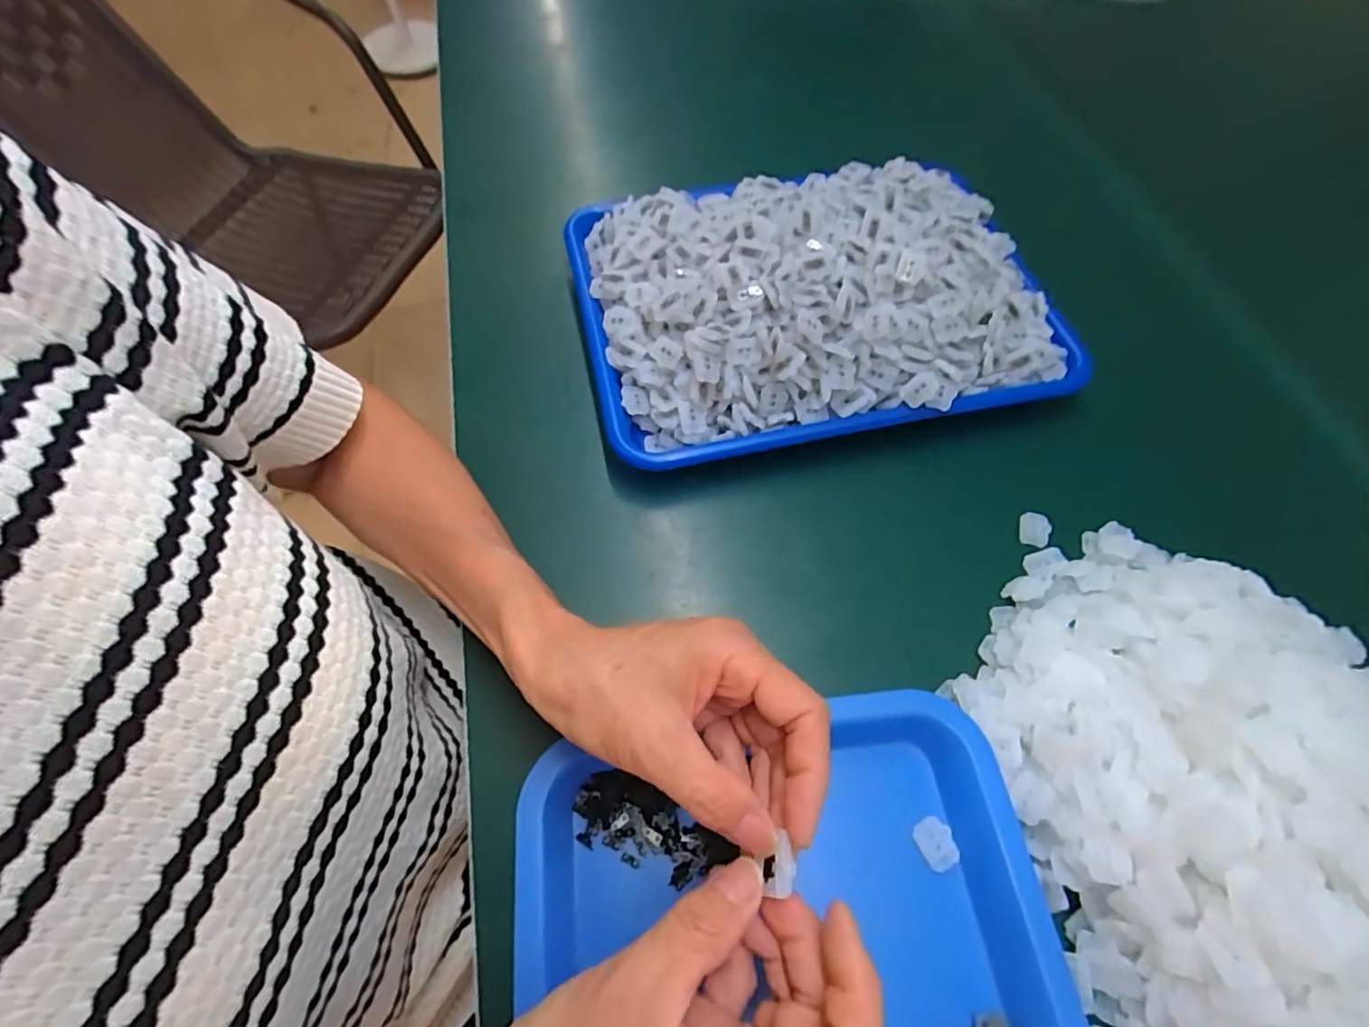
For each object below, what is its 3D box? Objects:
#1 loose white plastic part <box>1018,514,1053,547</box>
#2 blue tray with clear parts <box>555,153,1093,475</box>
[{"bbox_3d":[0.219,0.010,0.364,0.018,0.004,0.022,16,64,7],"label":"loose white plastic part"},{"bbox_3d":[0.089,-0.162,0.399,0.318,0.055,0.228,-11,64,-6],"label":"blue tray with clear parts"}]

